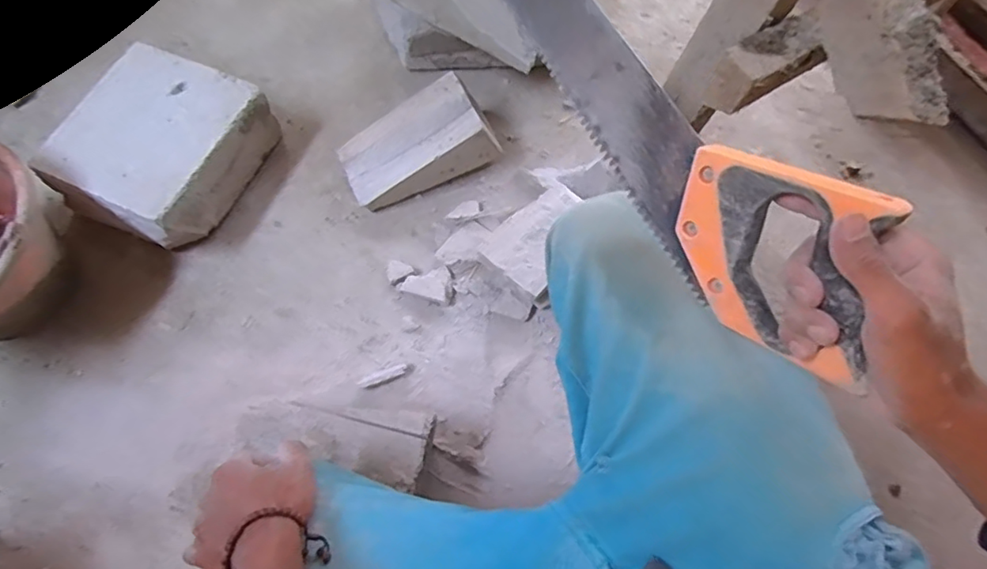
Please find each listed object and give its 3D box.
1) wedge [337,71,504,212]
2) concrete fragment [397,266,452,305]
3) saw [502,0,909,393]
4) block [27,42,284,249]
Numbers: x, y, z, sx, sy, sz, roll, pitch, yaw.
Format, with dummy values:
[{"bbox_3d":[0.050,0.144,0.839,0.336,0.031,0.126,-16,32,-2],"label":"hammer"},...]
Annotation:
[{"bbox_3d":[-0.105,-0.194,0.818,0.206,0.079,0.112,-28,78,13],"label":"wedge"},{"bbox_3d":[-0.091,0.000,0.770,0.066,0.013,0.052,3,68,-1],"label":"concrete fragment"},{"bbox_3d":[0.088,-0.169,0.420,0.026,0.120,0.497,-18,67,-34],"label":"saw"},{"bbox_3d":[-0.446,-0.182,0.788,0.214,0.109,0.231,21,68,6],"label":"block"}]

